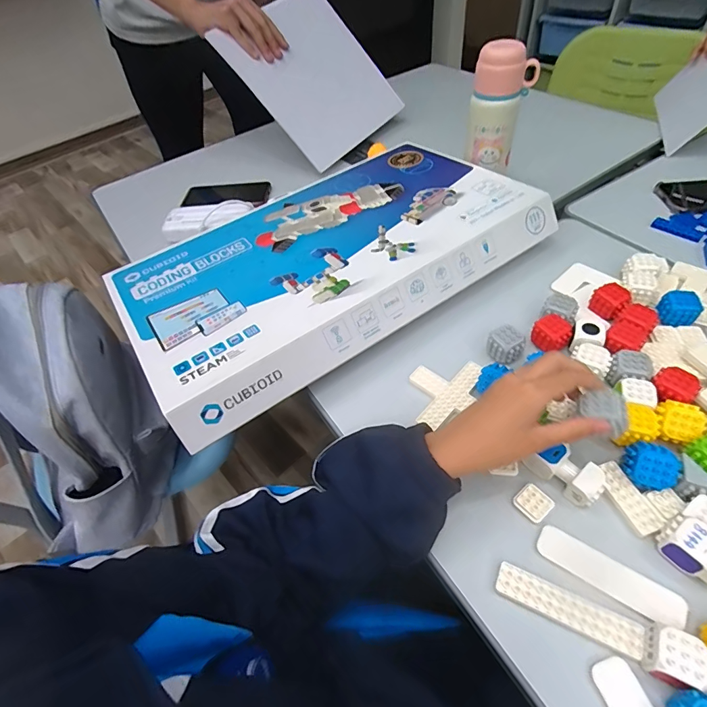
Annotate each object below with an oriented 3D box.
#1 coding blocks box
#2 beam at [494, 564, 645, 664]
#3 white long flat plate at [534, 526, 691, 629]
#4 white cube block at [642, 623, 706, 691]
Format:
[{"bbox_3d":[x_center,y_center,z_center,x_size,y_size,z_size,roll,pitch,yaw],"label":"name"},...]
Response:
[{"bbox_3d":[-0.032,-0.130,0.566,0.531,0.071,0.306,-31,53,-19],"label":"coding blocks box"},{"bbox_3d":[0.165,0.196,0.318,0.103,0.005,0.025,18,54,20],"label":"beam"},{"bbox_3d":[0.205,0.177,0.329,0.105,0.005,0.030,26,58,26],"label":"white long flat plate"},{"bbox_3d":[0.222,0.211,0.282,0.032,0.024,0.034,15,53,19],"label":"white cube block"}]

